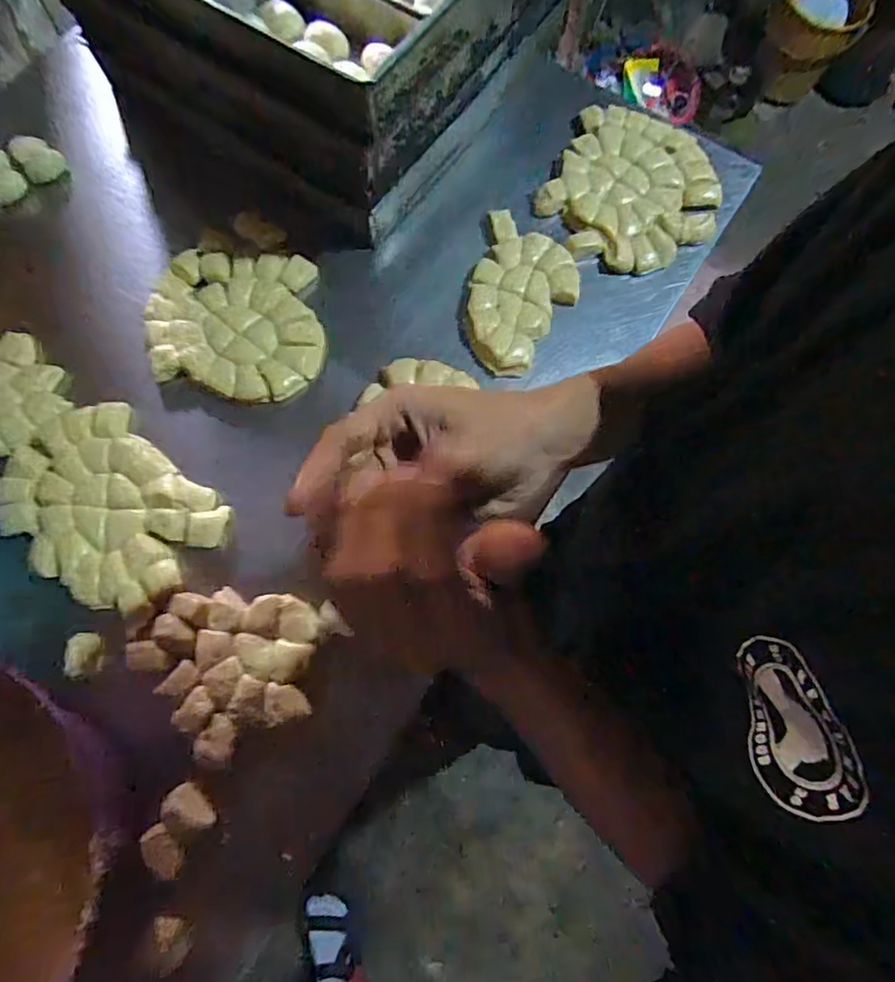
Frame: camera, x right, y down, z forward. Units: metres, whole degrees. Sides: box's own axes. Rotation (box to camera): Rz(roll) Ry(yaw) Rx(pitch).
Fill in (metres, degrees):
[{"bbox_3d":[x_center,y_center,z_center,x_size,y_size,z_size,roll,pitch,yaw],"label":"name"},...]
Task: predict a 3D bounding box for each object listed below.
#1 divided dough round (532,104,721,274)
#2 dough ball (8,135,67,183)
[{"bbox_3d":[0.233,-0.374,0.686,0.199,0.023,0.237,27,75,7],"label":"divided dough round"},{"bbox_3d":[-0.502,-0.409,0.680,0.047,0.032,0.043,0,74,-1],"label":"dough ball"}]

